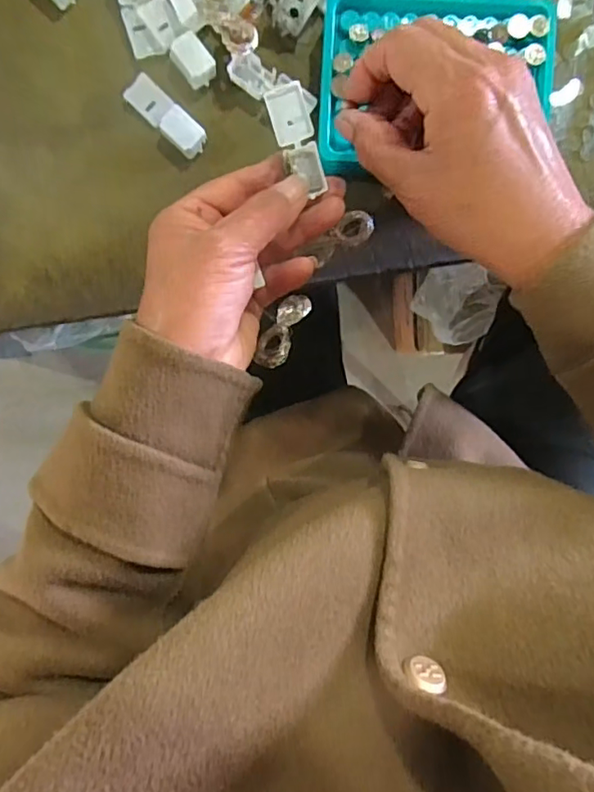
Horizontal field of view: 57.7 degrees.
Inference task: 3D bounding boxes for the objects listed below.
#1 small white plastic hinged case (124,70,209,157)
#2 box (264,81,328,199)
[{"bbox_3d":[-0.078,-0.168,0.324,0.054,0.012,0.020,43,95,-5],"label":"small white plastic hinged case"},{"bbox_3d":[0.001,-0.132,0.278,0.019,0.008,0.052,-24,107,2],"label":"box"}]

